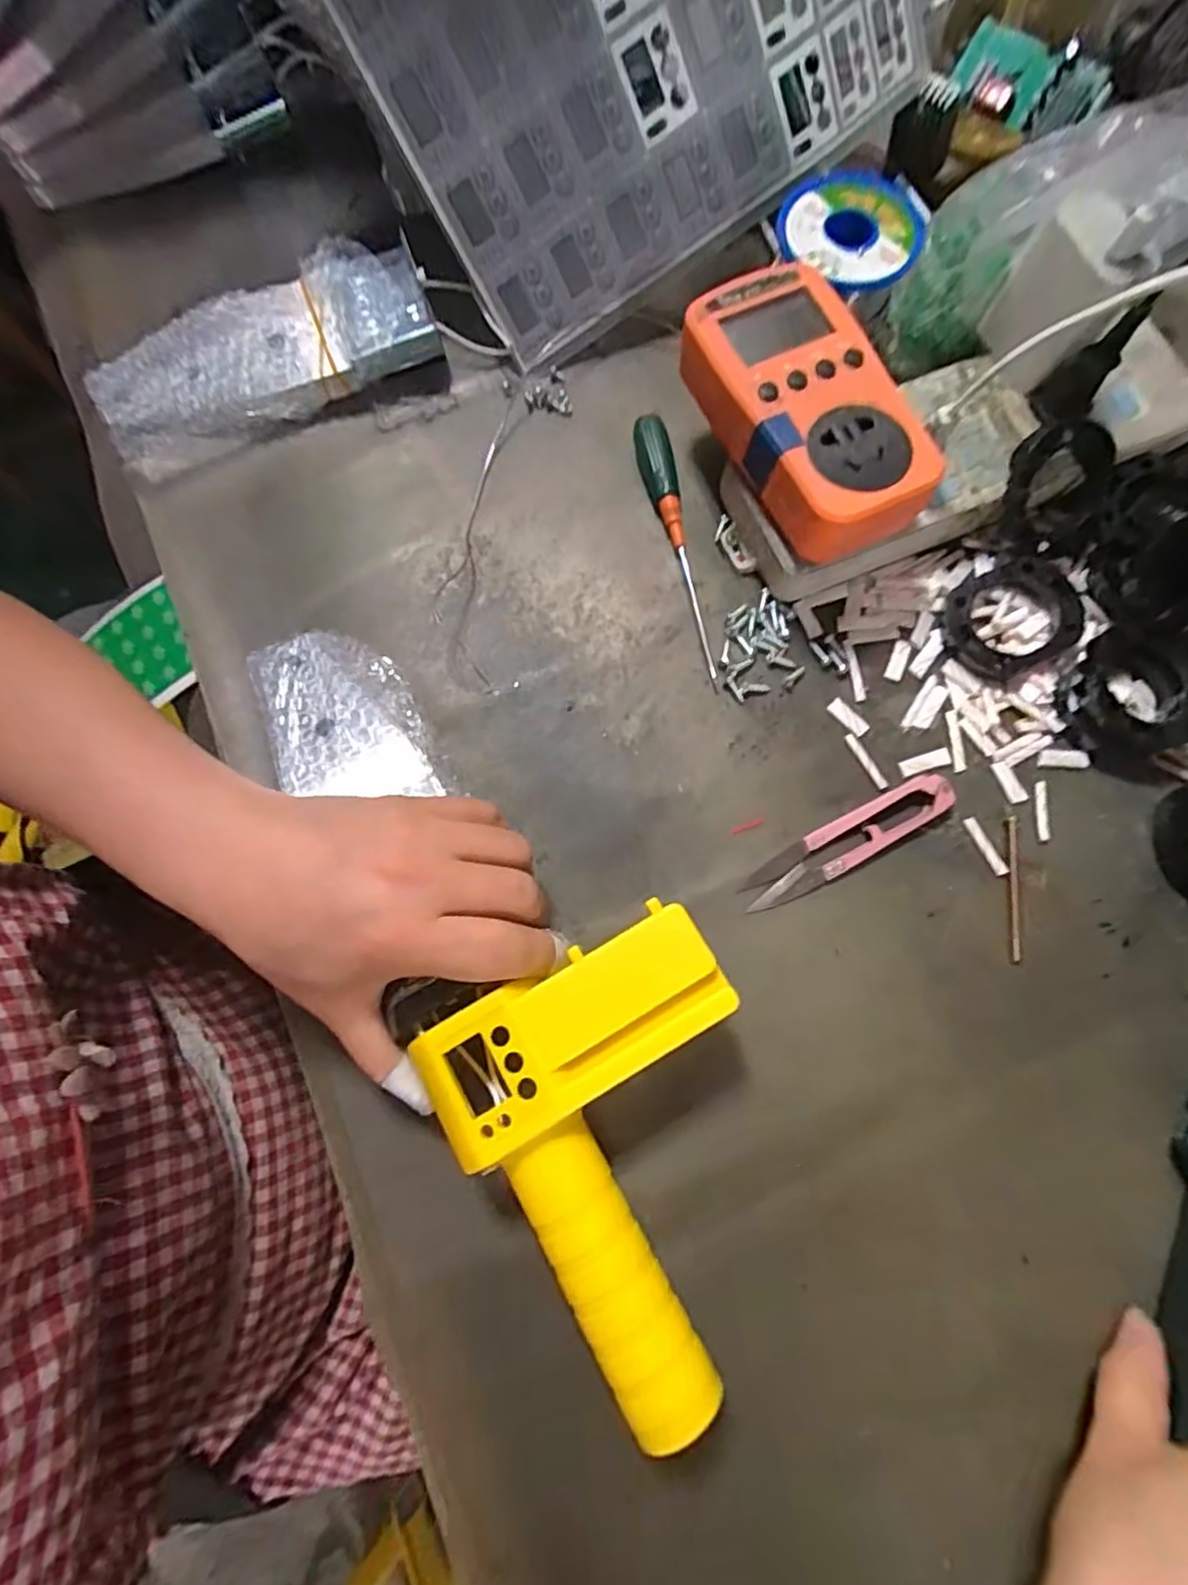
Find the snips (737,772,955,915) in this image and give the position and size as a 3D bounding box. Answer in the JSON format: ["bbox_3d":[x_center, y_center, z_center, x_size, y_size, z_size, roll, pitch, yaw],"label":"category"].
[{"bbox_3d":[0.112,0.022,0.298,0.101,0.008,0.021,-29,77,-5],"label":"snips"}]

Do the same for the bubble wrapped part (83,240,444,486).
[{"bbox_3d":[-0.172,-0.226,0.350,0.171,0.036,0.071,-26,77,-4],"label":"bubble wrapped part"}]

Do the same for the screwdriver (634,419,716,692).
[{"bbox_3d":[0.041,-0.120,0.329,0.017,0.016,0.142,-10,76,-1],"label":"screwdriver"}]

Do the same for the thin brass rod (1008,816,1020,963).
[{"bbox_3d":[0.185,0.042,0.295,0.004,0.004,0.064,7,77,3],"label":"thin brass rod"}]

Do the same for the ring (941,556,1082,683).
[{"bbox_3d":[0.198,-0.081,0.316,0.060,0.013,0.051,-20,77,-3],"label":"ring"}]

